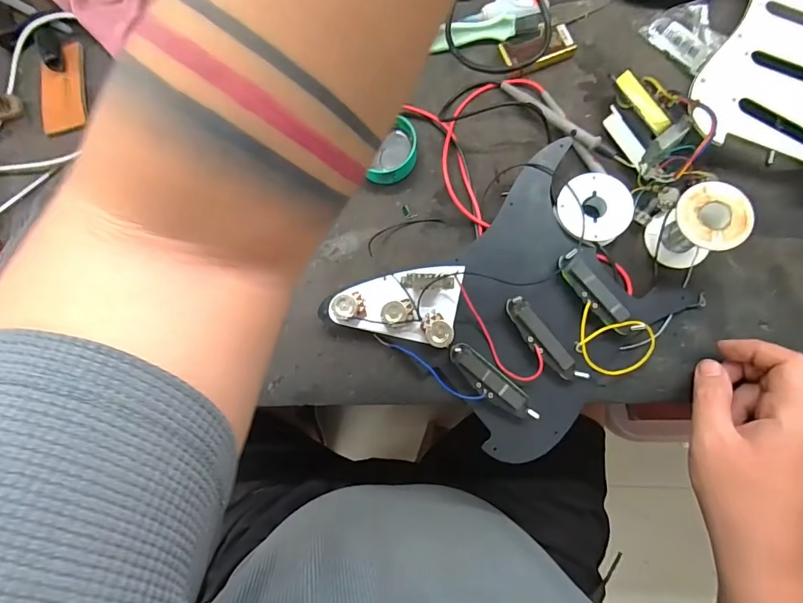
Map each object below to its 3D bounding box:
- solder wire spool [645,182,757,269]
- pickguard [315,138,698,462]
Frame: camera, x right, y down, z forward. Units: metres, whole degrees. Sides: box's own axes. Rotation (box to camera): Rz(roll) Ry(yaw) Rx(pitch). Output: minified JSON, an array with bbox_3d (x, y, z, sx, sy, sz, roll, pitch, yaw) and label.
[{"bbox_3d":[0.239,-0.060,0.341,0.051,0.053,0.053,-25,77,1],"label":"solder wire spool"},{"bbox_3d":[0.099,0.005,0.365,0.256,0.035,0.214,-40,77,-4],"label":"pickguard"}]

